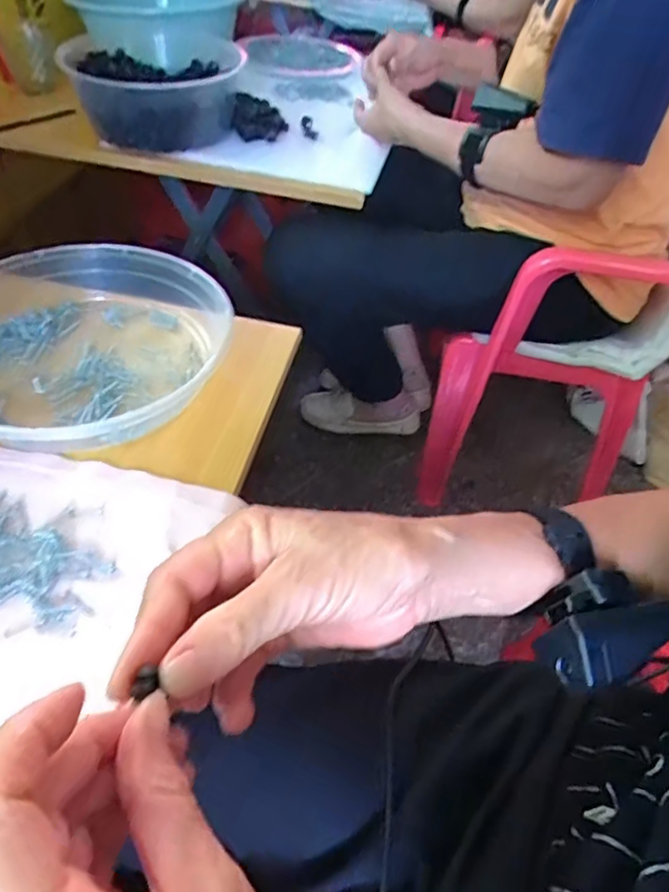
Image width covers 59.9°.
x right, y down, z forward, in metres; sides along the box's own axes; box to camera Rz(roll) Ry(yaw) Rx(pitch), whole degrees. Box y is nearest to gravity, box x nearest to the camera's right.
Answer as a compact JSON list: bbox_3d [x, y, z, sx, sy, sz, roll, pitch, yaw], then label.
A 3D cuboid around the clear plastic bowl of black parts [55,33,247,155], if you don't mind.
[{"bbox_3d":[-0.236,-0.474,0.781,0.217,0.086,0.211,3,47,-3],"label":"clear plastic bowl of black parts"}]

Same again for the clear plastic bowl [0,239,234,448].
[{"bbox_3d":[-0.184,-0.079,0.417,0.203,0.044,0.213,3,47,-3],"label":"clear plastic bowl"}]

